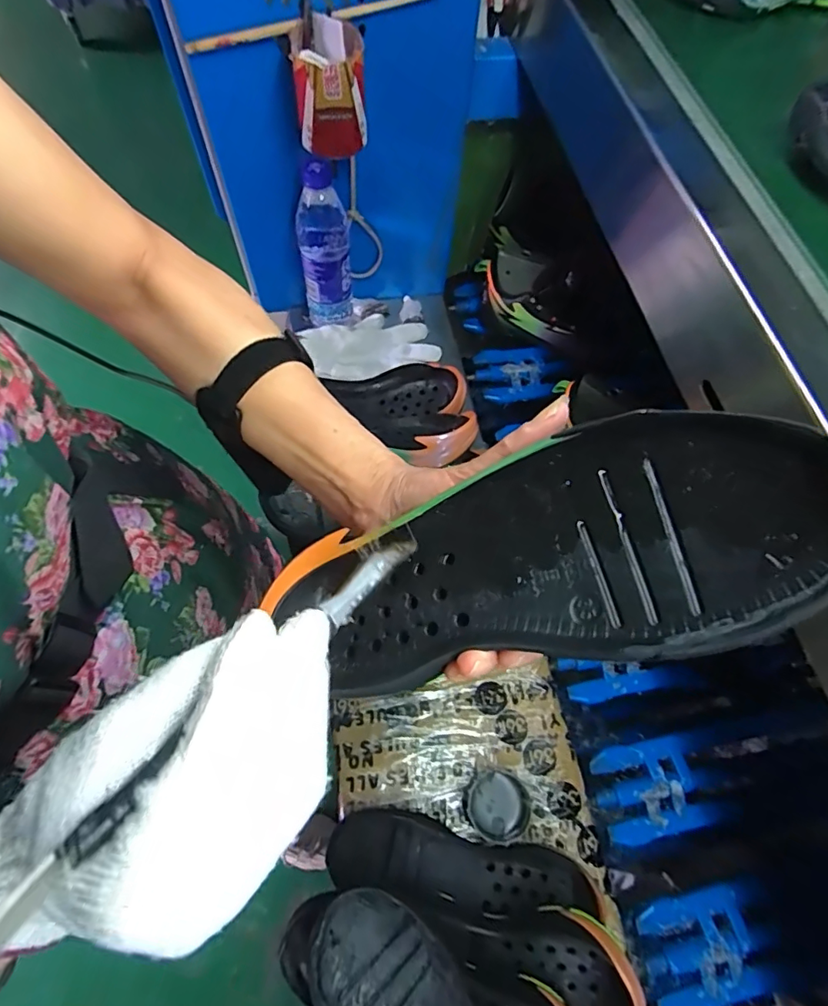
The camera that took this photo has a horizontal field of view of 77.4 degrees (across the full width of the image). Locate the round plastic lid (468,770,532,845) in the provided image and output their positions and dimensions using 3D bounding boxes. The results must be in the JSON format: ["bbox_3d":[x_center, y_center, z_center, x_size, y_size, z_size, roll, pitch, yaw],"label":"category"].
[{"bbox_3d":[0.081,0.293,0.500,0.058,0.024,0.055,1,65,-2],"label":"round plastic lid"}]

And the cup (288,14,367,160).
[{"bbox_3d":[-0.080,-0.394,0.494,0.066,0.094,0.058,-2,65,-3],"label":"cup"}]

